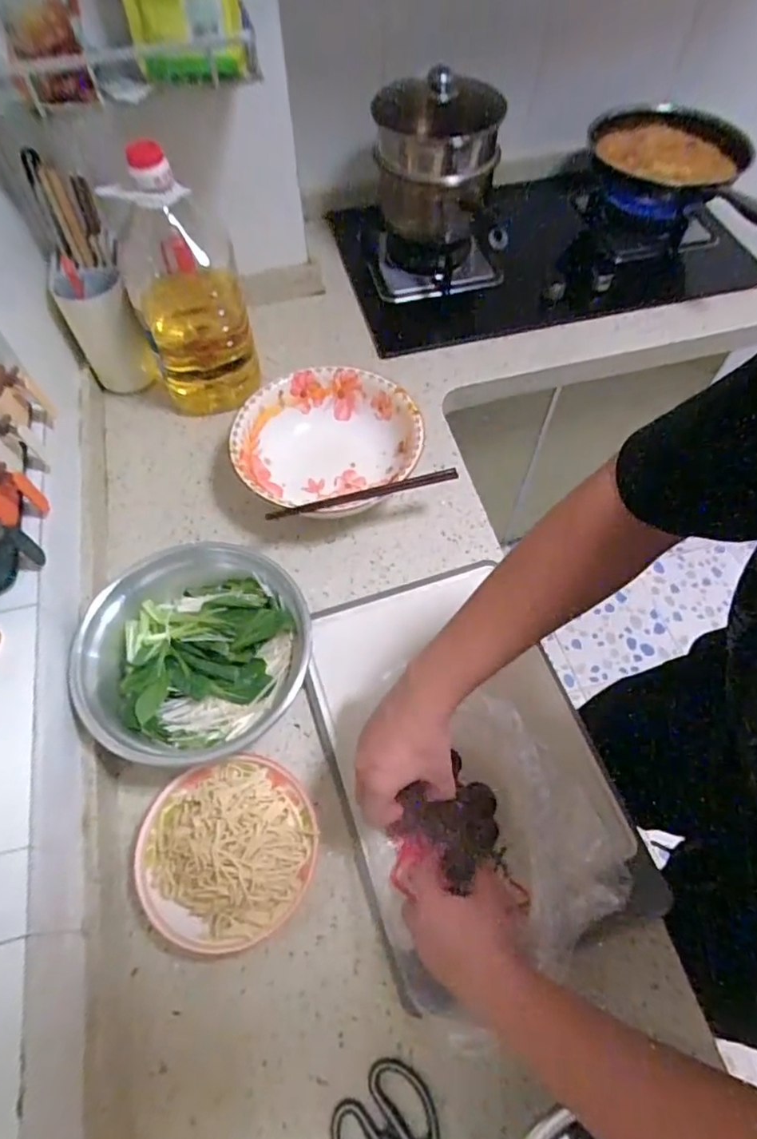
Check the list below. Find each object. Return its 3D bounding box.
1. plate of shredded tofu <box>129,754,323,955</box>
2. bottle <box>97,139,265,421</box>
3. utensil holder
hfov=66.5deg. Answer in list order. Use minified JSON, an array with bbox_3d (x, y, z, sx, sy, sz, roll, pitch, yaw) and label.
[{"bbox_3d":[-0.156,0.278,0.580,0.178,0.065,0.169,0,61,1],"label":"plate of shredded tofu"},{"bbox_3d":[-0.275,-0.404,0.809,0.151,0.324,0.163,-17,62,-8],"label":"bottle"},{"bbox_3d":[-0.397,-0.342,0.848,0.085,0.195,0.106,-35,66,-17],"label":"utensil holder"}]

